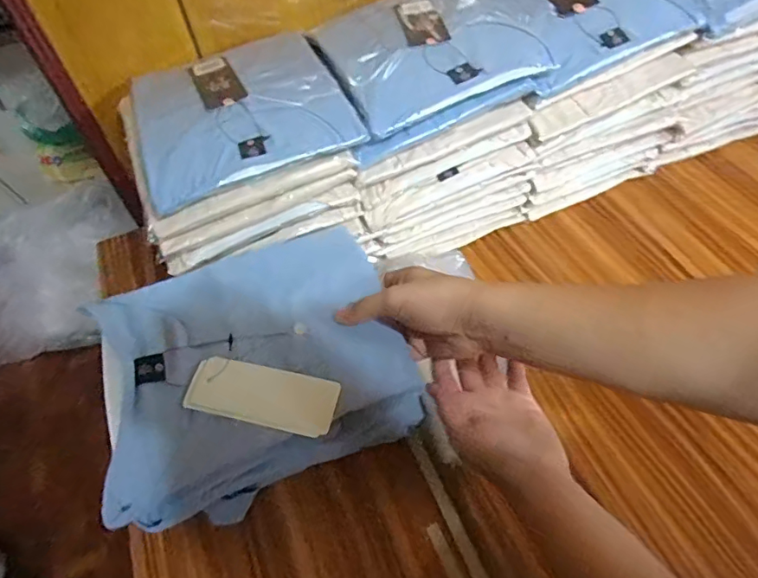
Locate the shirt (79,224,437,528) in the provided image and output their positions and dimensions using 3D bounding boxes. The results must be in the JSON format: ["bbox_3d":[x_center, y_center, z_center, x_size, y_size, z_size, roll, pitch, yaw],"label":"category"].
[{"bbox_3d":[-0.112,0.063,0.485,0.254,0.064,0.230,-17,52,-7],"label":"shirt"}]

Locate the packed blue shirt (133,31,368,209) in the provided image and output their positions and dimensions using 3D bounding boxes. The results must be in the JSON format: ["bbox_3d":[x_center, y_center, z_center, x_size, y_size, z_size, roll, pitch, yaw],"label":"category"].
[{"bbox_3d":[-0.152,-0.197,0.562,0.211,0.029,0.223,-20,53,-10],"label":"packed blue shirt"}]

